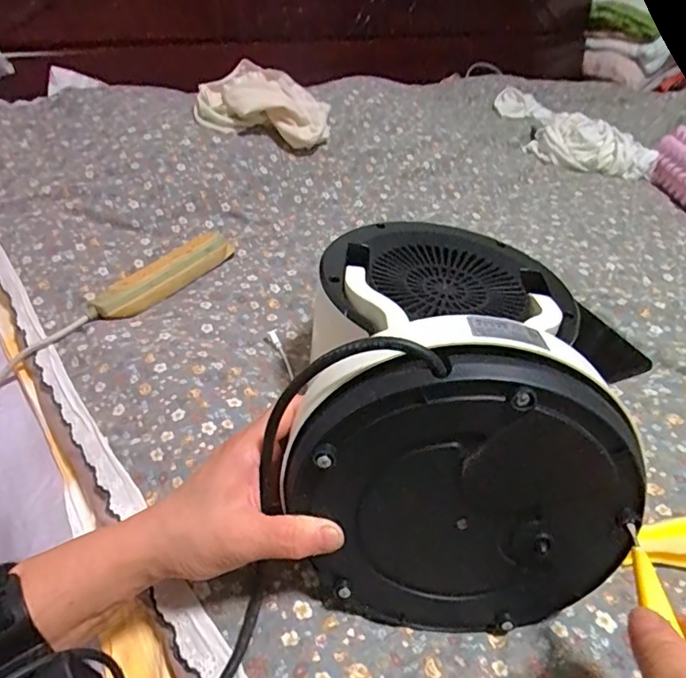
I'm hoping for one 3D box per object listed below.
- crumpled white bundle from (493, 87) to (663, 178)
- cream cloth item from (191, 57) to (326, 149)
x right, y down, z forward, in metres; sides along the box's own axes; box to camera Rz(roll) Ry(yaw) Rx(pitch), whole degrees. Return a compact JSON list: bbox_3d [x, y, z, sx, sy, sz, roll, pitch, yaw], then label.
[{"bbox_3d":[0.445,-0.479,1.153,0.155,0.060,0.502,-2,36,-9],"label":"crumpled white bundle"},{"bbox_3d":[-0.123,-0.351,0.808,0.199,0.106,0.085,-3,36,-11],"label":"cream cloth item"}]

